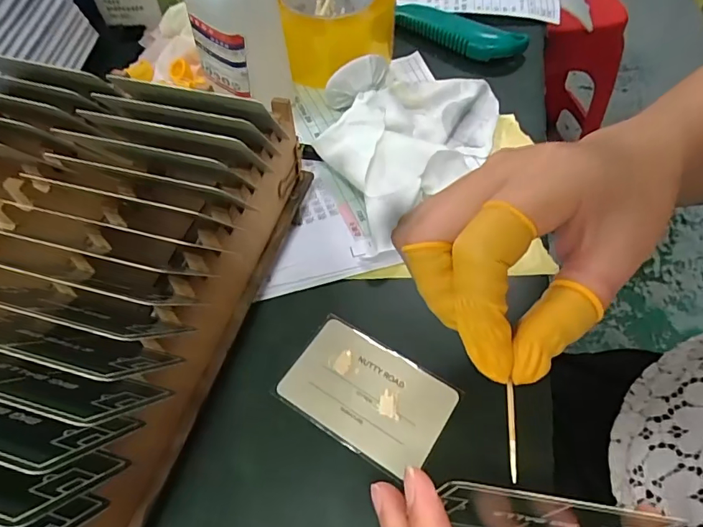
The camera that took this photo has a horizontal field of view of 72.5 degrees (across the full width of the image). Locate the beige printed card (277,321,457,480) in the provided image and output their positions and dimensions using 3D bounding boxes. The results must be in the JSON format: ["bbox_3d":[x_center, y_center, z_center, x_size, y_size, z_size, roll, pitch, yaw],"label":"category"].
[{"bbox_3d":[0.008,0.069,0.257,0.084,0.004,0.054,27,61,19],"label":"beige printed card"}]

